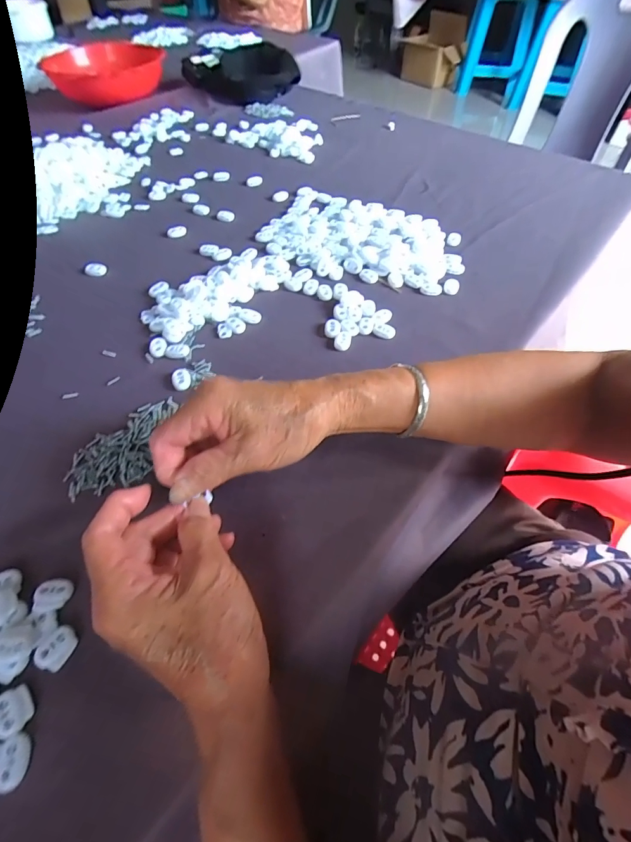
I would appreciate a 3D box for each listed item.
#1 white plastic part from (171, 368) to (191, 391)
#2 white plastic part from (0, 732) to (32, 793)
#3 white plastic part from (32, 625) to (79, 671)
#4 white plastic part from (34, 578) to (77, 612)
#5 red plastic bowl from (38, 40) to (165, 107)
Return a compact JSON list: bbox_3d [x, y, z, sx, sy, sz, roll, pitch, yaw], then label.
[{"bbox_3d":[-0.122,-0.038,0.356,0.017,0.005,0.022,-23,58,-17],"label":"white plastic part"},{"bbox_3d":[-0.160,0.176,0.202,0.020,0.004,0.023,-11,55,-9],"label":"white plastic part"},{"bbox_3d":[-0.154,0.135,0.232,0.019,0.004,0.023,32,60,20],"label":"white plastic part"},{"bbox_3d":[-0.166,0.109,0.248,0.022,0.004,0.019,-11,55,-9],"label":"white plastic part"},{"bbox_3d":[-0.425,-0.711,0.801,0.209,0.055,0.209,-13,56,-10],"label":"red plastic bowl"}]

